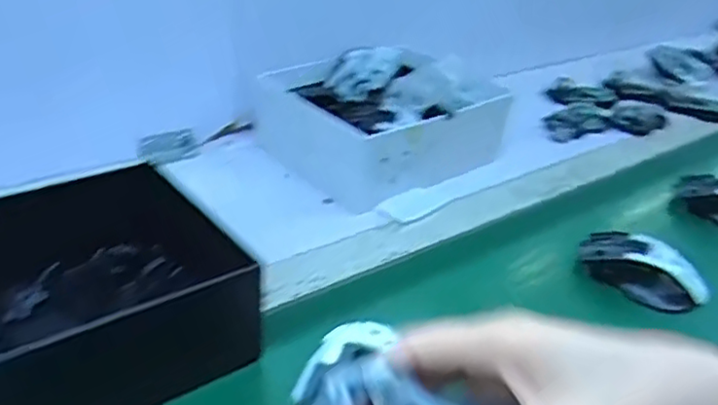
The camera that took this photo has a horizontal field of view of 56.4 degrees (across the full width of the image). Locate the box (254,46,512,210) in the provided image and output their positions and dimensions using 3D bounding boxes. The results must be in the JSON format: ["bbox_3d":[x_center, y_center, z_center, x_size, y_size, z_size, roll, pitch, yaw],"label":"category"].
[{"bbox_3d":[0.029,-0.102,0.781,0.239,0.091,0.203,-20,42,-34],"label":"box"}]

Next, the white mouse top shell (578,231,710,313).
[{"bbox_3d":[0.256,0.058,0.611,0.063,0.039,0.113,-22,43,-36],"label":"white mouse top shell"}]

